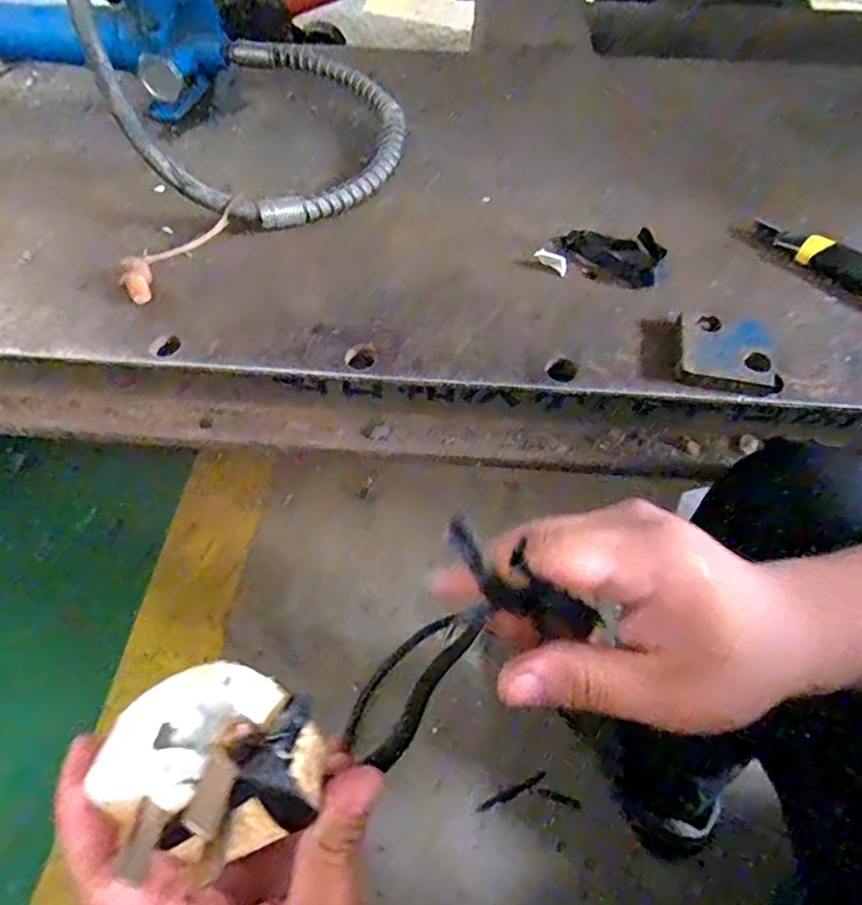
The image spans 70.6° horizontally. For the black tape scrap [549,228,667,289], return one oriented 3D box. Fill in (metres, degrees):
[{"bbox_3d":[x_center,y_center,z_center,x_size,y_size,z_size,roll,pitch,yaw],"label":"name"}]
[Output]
[{"bbox_3d":[0.151,-0.174,0.519,0.088,0.013,0.067,22,59,13],"label":"black tape scrap"}]

